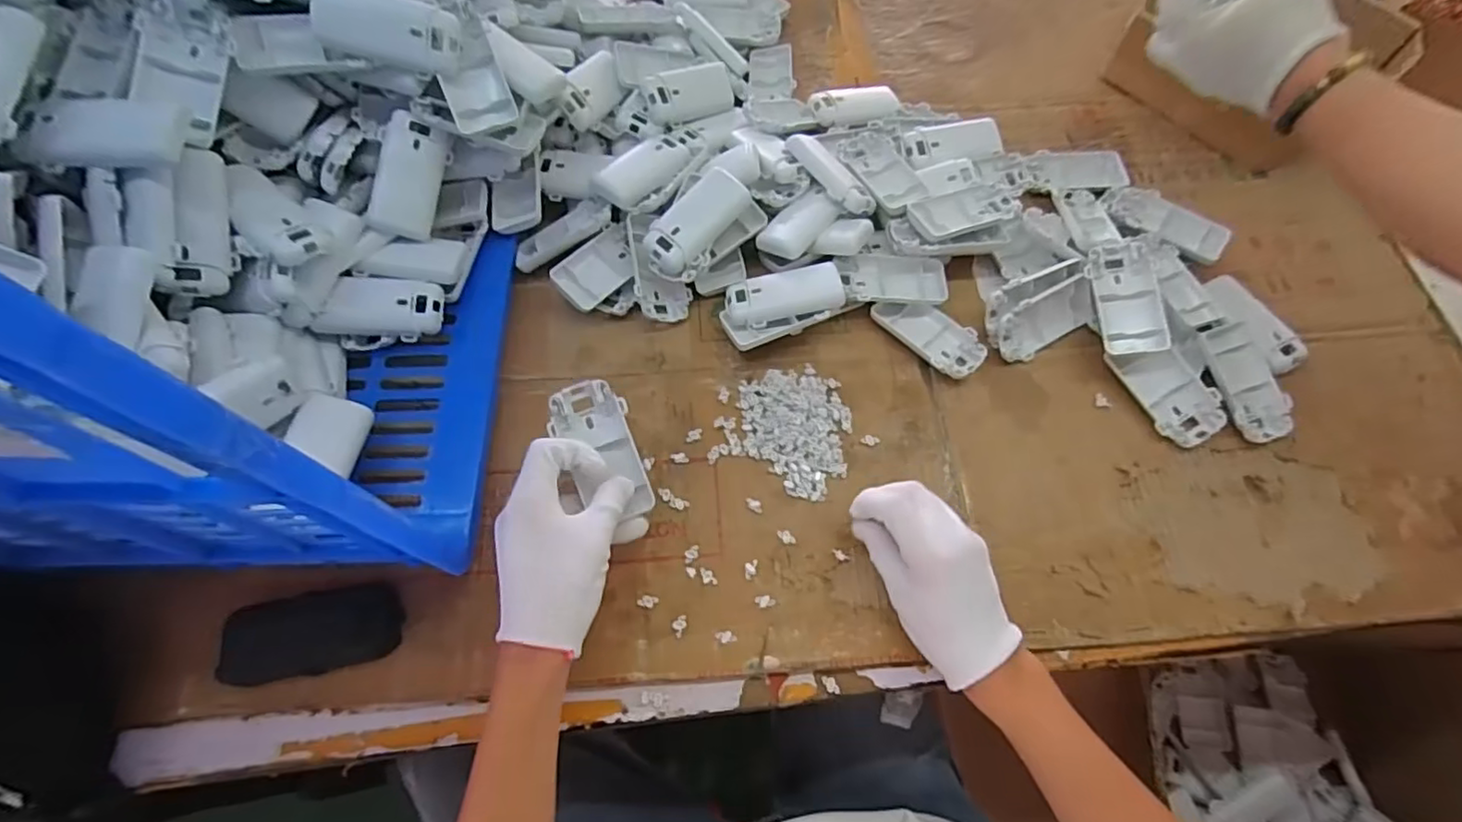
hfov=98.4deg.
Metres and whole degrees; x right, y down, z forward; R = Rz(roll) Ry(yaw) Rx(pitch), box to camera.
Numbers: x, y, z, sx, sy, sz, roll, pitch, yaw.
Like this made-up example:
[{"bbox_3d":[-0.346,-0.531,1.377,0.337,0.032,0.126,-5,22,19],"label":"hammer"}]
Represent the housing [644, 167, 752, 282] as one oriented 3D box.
[{"bbox_3d":[-0.030,-0.156,0.527,0.051,0.027,0.099,37,85,16],"label":"housing"}]

